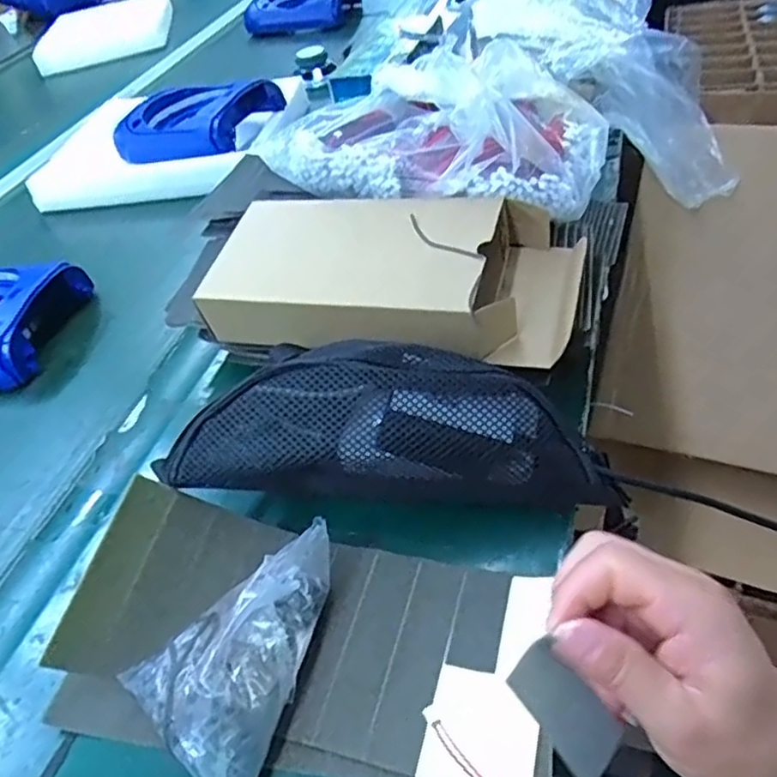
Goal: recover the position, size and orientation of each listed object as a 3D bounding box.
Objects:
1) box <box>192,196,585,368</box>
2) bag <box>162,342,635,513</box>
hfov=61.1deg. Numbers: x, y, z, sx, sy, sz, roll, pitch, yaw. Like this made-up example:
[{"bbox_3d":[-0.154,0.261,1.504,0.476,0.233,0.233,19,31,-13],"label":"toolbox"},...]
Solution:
[{"bbox_3d":[-0.001,-0.095,0.540,0.305,0.078,0.133,3,46,16],"label":"box"},{"bbox_3d":[-0.001,0.029,0.451,0.291,0.107,0.076,-5,44,10],"label":"bag"}]

